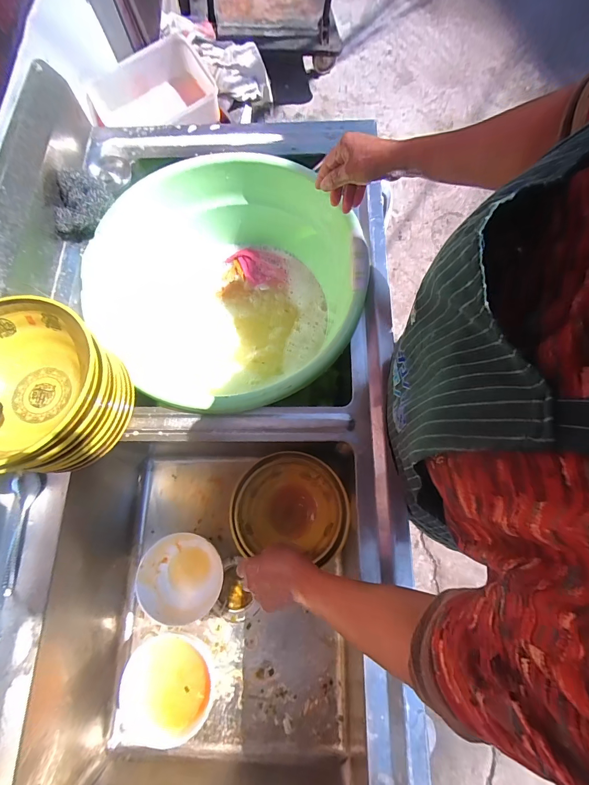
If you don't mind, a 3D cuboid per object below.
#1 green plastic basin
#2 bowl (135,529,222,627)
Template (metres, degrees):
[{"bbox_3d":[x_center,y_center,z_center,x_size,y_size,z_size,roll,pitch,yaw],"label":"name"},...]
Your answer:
[{"bbox_3d":[-0.092,-0.190,0.649,0.418,0.200,0.452,0,75,2],"label":"green plastic basin"},{"bbox_3d":[-0.214,0.345,0.640,0.142,0.069,0.145,0,75,2],"label":"bowl"}]

